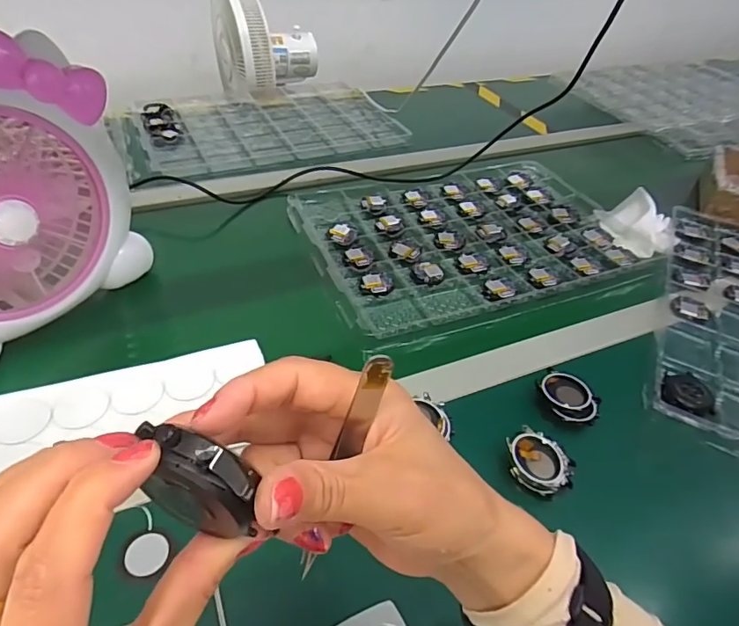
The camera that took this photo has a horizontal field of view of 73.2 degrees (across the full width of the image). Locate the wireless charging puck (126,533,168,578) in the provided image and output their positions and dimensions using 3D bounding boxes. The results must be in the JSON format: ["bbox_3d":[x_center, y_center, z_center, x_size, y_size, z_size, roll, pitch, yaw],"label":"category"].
[{"bbox_3d":[-0.159,0.173,0.357,0.026,0.008,0.027,-3,44,-9],"label":"wireless charging puck"}]

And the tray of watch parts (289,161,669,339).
[{"bbox_3d":[0.135,-0.112,0.688,0.430,0.015,0.299,-13,46,-19],"label":"tray of watch parts"}]

